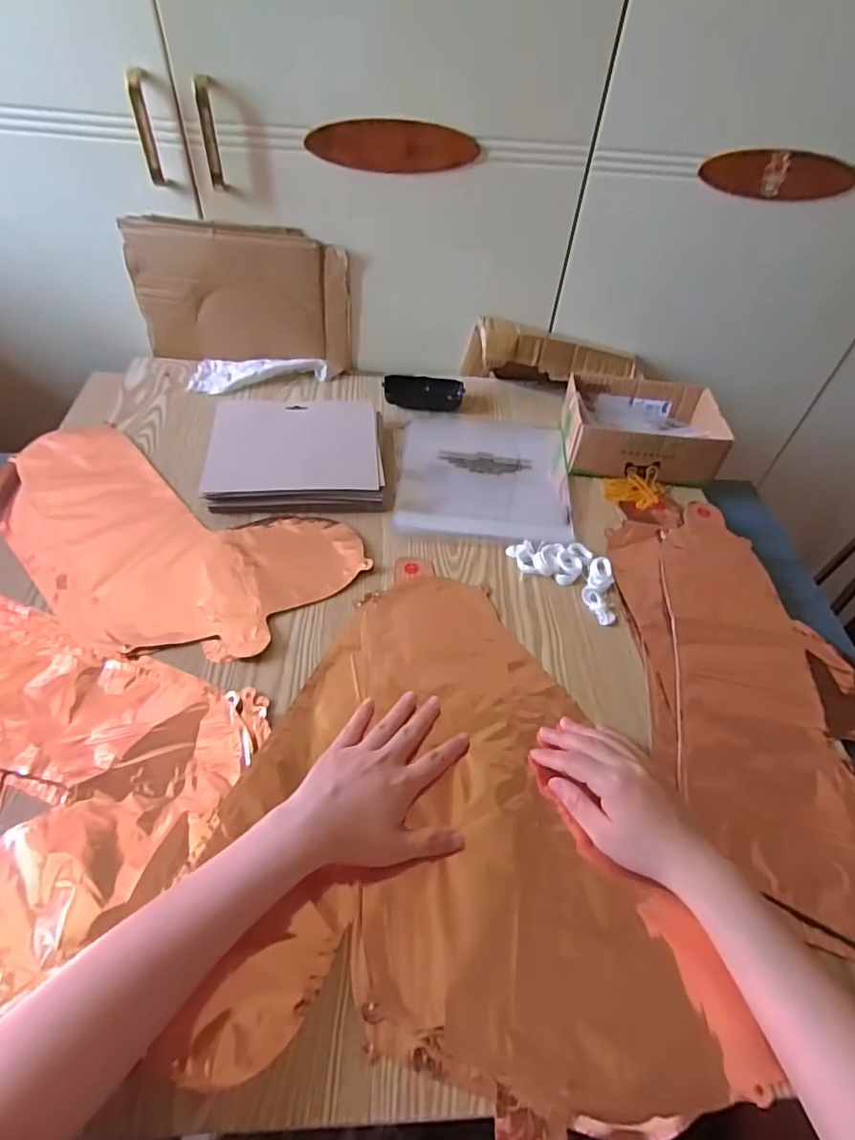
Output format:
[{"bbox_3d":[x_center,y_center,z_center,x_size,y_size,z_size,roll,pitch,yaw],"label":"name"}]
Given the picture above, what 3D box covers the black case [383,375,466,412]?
[{"bbox_3d":[-0.004,-0.244,0.776,0.109,0.030,0.045,-2,48,-6],"label":"black case"}]

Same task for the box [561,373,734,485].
[{"bbox_3d":[0.268,-0.180,0.713,0.185,0.067,0.148,4,48,-1],"label":"box"}]

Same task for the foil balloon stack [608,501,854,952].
[{"bbox_3d":[0.303,0.100,0.509,0.212,0.021,0.431,4,48,-1],"label":"foil balloon stack"}]

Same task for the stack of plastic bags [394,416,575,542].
[{"bbox_3d":[0.072,-0.122,0.697,0.205,0.011,0.225,6,48,1],"label":"stack of plastic bags"}]

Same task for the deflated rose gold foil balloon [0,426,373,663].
[{"bbox_3d":[-0.297,-0.034,0.579,0.420,0.009,0.219,23,50,15],"label":"deflated rose gold foil balloon"}]

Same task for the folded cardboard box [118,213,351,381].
[{"bbox_3d":[-0.243,-0.351,0.739,0.273,0.181,0.034,3,48,-2],"label":"folded cardboard box"}]

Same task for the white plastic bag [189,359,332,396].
[{"bbox_3d":[-0.235,-0.269,0.775,0.180,0.025,0.070,4,48,-1],"label":"white plastic bag"}]

